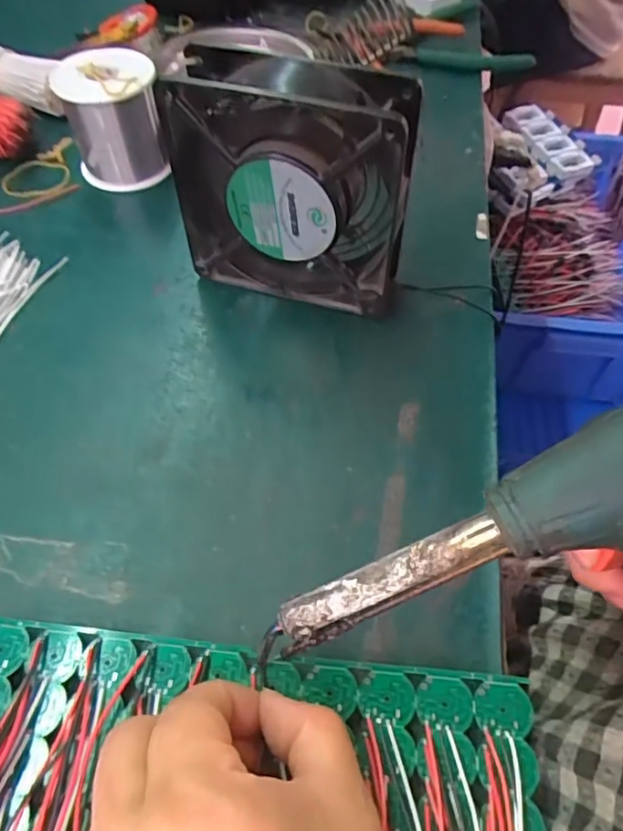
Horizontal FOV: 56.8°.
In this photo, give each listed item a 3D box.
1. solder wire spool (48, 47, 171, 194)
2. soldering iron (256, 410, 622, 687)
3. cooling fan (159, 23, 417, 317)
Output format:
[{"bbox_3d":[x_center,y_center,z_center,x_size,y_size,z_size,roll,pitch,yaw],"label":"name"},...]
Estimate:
[{"bbox_3d":[-0.134,-0.203,0.397,0.064,0.070,0.058,-5,55,-4],"label":"solder wire spool"},{"bbox_3d":[0.062,0.042,0.192,0.172,0.025,0.040,-27,56,12],"label":"soldering iron"},{"bbox_3d":[-0.011,-0.121,0.307,0.120,0.125,0.043,14,56,9],"label":"cooling fan"}]

